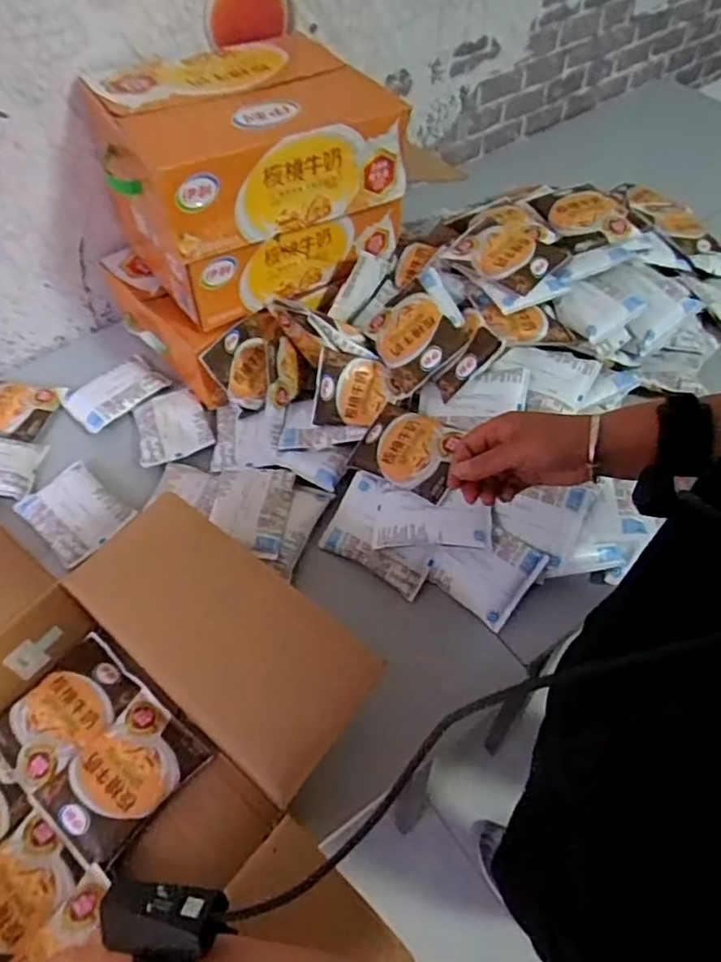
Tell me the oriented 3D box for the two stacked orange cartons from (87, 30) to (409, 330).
[{"bbox_3d":[-0.143,-0.400,0.843,0.322,0.225,0.297,-29,58,-17],"label":"two stacked orange cartons"}]

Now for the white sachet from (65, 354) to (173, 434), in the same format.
[{"bbox_3d":[-0.354,-0.133,0.914,0.130,0.014,0.096,-37,61,-21],"label":"white sachet"}]

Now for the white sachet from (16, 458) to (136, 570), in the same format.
[{"bbox_3d":[-0.355,0.035,0.789,0.130,0.011,0.096,37,64,25],"label":"white sachet"}]

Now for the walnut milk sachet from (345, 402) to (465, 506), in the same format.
[{"bbox_3d":[0.056,-0.038,0.736,0.127,0.017,0.090,24,78,31],"label":"walnut milk sachet"}]

